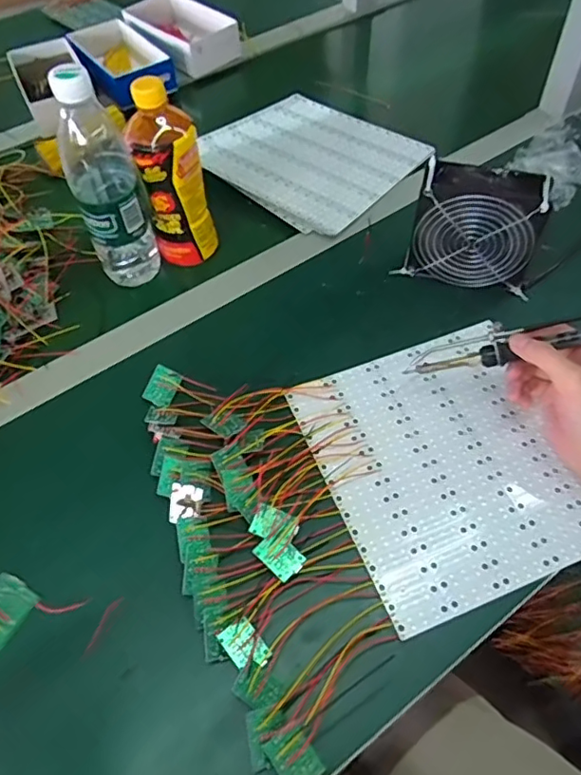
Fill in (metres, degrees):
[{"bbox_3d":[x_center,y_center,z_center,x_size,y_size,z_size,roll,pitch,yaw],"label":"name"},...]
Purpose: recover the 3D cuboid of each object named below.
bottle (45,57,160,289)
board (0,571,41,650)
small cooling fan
[{"bbox_3d":[-0.180,-0.202,0.560,0.064,0.212,0.065,-16,56,-10],"label":"bottle"},{"bbox_3d":[-0.162,0.126,0.321,0.004,0.028,0.036,-14,33,43],"label":"board"},{"bbox_3d":[0.186,-0.154,0.575,0.128,0.129,0.042,14,56,11],"label":"small cooling fan"}]

